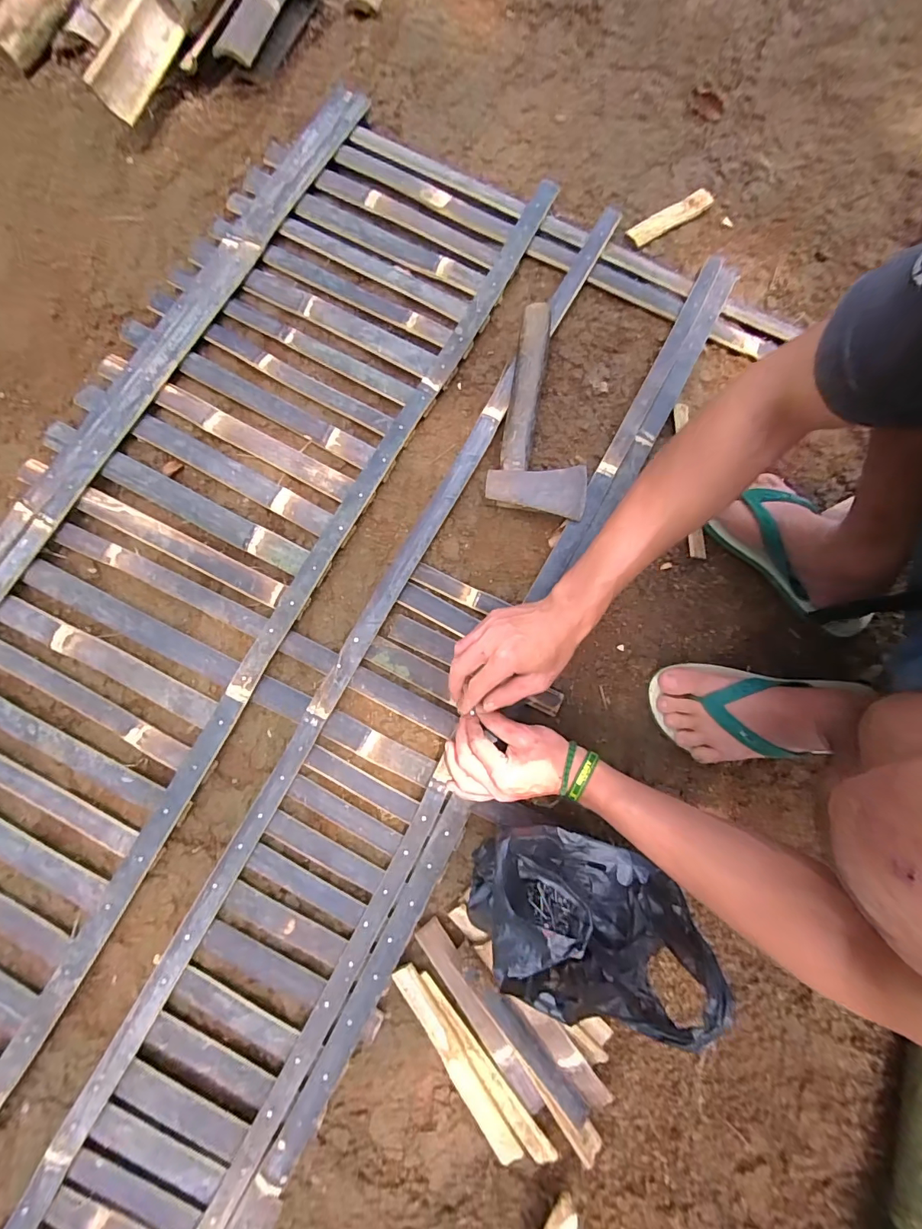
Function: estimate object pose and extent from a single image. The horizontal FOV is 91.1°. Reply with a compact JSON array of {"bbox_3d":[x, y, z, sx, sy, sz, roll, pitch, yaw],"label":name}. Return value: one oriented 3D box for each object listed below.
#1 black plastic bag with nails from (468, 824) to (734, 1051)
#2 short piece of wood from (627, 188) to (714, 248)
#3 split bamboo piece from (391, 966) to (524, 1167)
[{"bbox_3d":[0.105,0.277,0.424,0.180,0.183,0.133,17,80,-1],"label":"black plastic bag with nails"},{"bbox_3d":[0.309,-0.587,0.665,0.138,0.013,0.034,-32,79,-6],"label":"short piece of wood"},{"bbox_3d":[-0.004,0.453,0.457,0.025,0.008,0.208,-33,87,2],"label":"split bamboo piece"}]

